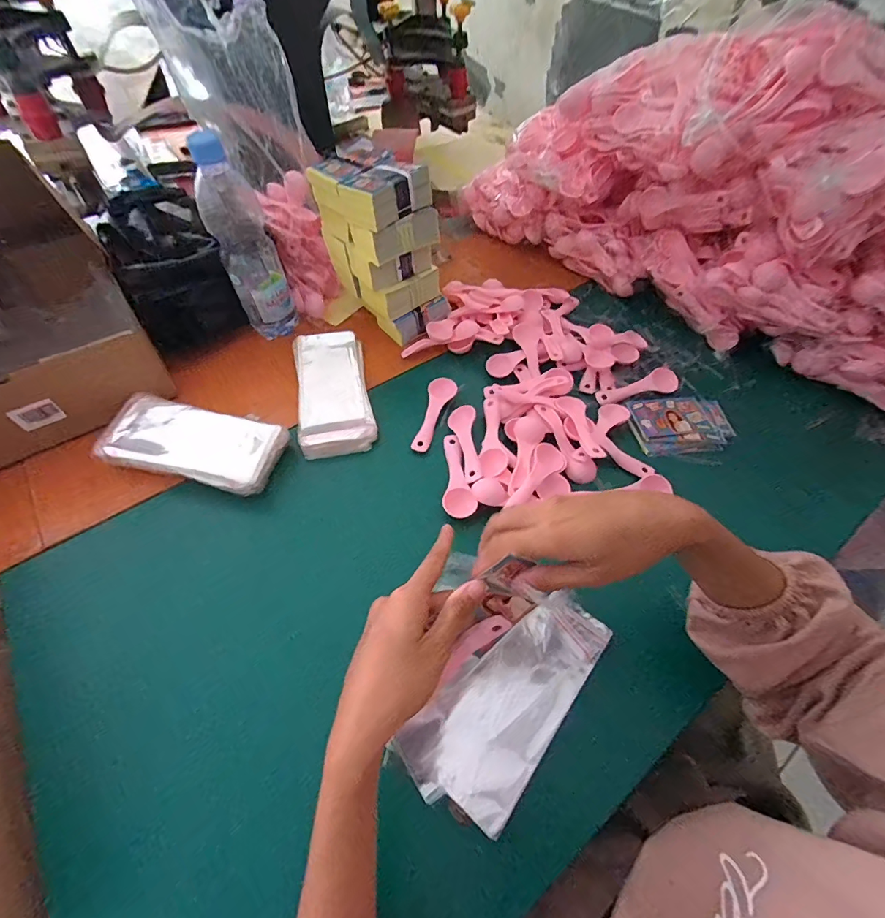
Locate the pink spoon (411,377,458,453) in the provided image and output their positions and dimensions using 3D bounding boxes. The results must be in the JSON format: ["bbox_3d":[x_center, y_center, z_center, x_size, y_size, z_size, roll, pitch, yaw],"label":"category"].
[{"bbox_3d":[-0.011,-0.057,0.536,0.034,0.016,0.114,15,56,8],"label":"pink spoon"}]

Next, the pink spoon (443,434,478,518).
[{"bbox_3d":[0.011,0.018,0.480,0.033,0.019,0.110,-8,56,-8],"label":"pink spoon"}]

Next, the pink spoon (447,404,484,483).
[{"bbox_3d":[0.031,-0.020,0.502,0.030,0.017,0.111,-8,56,-8],"label":"pink spoon"}]

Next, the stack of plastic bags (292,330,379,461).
[{"bbox_3d":[-0.141,-0.090,0.555,0.087,0.024,0.198,-10,56,-9],"label":"stack of plastic bags"}]

